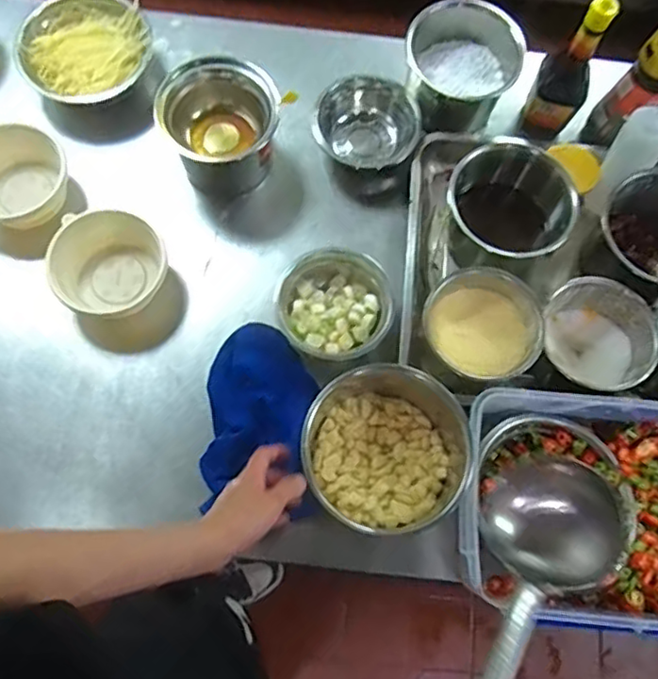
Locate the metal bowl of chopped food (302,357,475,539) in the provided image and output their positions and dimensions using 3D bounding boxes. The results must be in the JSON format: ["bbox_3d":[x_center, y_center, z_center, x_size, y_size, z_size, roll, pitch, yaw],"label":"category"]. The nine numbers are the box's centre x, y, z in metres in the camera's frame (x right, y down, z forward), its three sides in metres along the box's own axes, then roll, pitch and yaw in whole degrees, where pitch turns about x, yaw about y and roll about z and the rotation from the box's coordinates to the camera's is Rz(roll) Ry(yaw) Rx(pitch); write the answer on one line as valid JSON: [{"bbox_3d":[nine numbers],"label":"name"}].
[{"bbox_3d":[0.067,0.122,0.715,0.179,0.089,0.192,42,75,11],"label":"metal bowl of chopped food"}]

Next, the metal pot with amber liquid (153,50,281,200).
[{"bbox_3d":[-0.144,-0.287,0.851,0.147,0.126,0.139,1,71,-2],"label":"metal pot with amber liquid"}]

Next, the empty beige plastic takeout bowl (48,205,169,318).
[{"bbox_3d":[-0.283,-0.097,0.814,0.141,0.057,0.144,1,71,-2],"label":"empty beige plastic takeout bowl"}]

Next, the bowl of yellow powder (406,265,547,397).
[{"bbox_3d":[0.182,-0.005,0.783,0.139,0.080,0.150,42,75,11],"label":"bowl of yellow powder"}]

